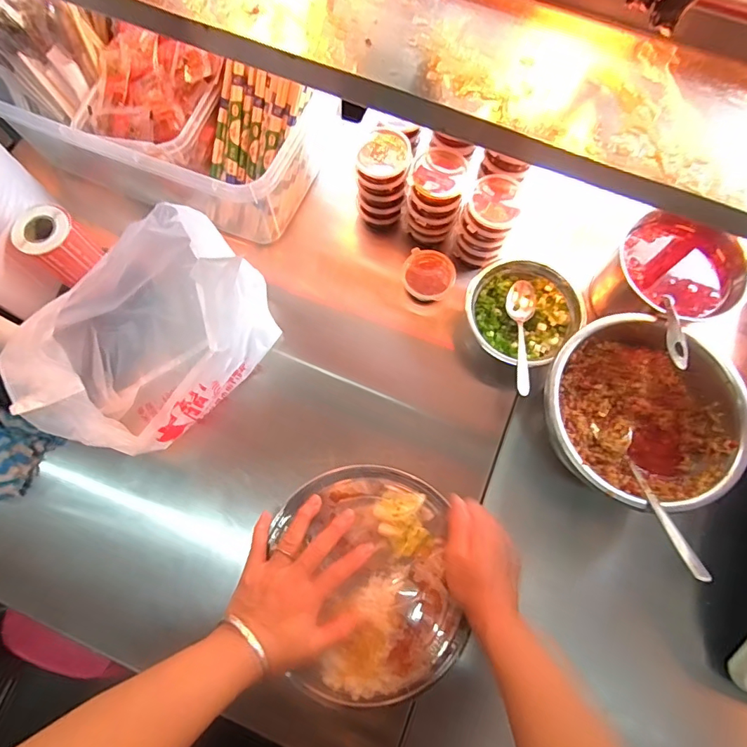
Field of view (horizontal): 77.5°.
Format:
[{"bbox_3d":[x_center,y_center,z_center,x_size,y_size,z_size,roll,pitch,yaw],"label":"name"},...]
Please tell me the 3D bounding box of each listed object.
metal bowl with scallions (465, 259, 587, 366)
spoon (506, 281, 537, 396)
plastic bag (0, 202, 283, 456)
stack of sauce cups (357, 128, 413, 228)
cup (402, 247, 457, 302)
[{"bbox_3d":[0.166,-0.067,0.542,0.122,0.048,0.124,-1,71,4],"label":"metal bowl with scallions"},{"bbox_3d":[0.162,-0.040,0.514,0.031,0.019,0.144,10,60,3],"label":"spoon"},{"bbox_3d":[-0.229,-0.044,0.482,0.170,0.167,0.233,41,79,15],"label":"plastic bag"},{"bbox_3d":[0.011,-0.240,0.572,0.067,0.104,0.068,-4,72,2],"label":"stack of sauce cups"},{"bbox_3d":[0.067,-0.121,0.567,0.059,0.026,0.059,-1,71,4],"label":"cup"}]

